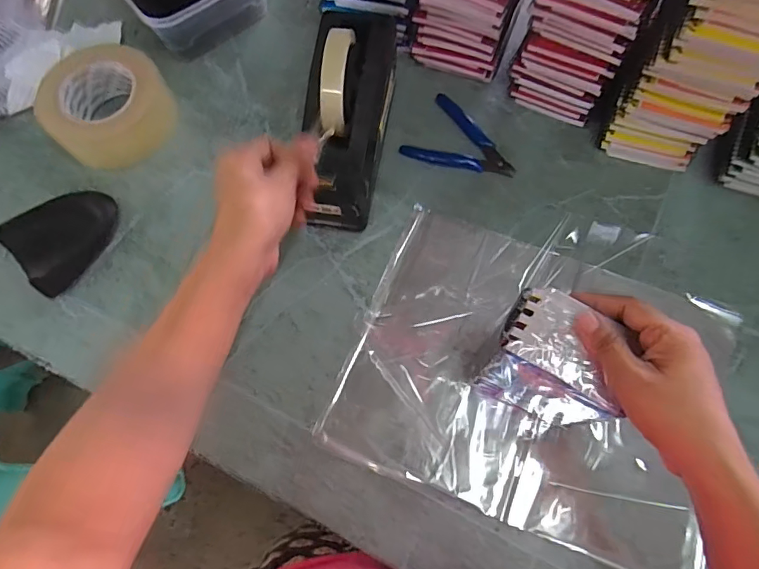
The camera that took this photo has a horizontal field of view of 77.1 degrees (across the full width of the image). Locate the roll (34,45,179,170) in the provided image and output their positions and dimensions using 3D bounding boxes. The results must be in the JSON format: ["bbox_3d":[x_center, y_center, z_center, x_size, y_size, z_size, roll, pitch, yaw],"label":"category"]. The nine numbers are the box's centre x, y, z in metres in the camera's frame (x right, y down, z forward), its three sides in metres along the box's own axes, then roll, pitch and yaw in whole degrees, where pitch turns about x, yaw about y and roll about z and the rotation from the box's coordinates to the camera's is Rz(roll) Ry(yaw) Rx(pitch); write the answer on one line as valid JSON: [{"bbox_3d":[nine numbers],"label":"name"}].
[{"bbox_3d":[-0.296,-0.193,0.526,0.124,0.050,0.125,-1,69,2],"label":"roll"}]

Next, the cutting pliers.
[{"bbox_3d":[0.096,-0.154,0.533,0.119,0.009,0.089,33,74,13],"label":"cutting pliers"}]

